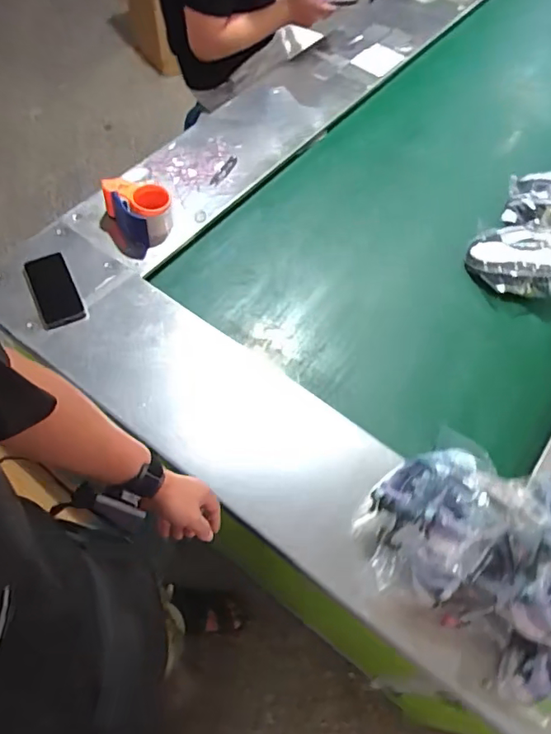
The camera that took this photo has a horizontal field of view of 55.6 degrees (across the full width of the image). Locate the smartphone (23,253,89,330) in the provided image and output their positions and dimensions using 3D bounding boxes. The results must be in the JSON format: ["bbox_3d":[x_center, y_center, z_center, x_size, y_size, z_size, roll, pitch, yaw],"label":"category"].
[{"bbox_3d":[-0.427,-0.145,1.011,0.081,0.014,0.174,-24,63,-16],"label":"smartphone"}]

